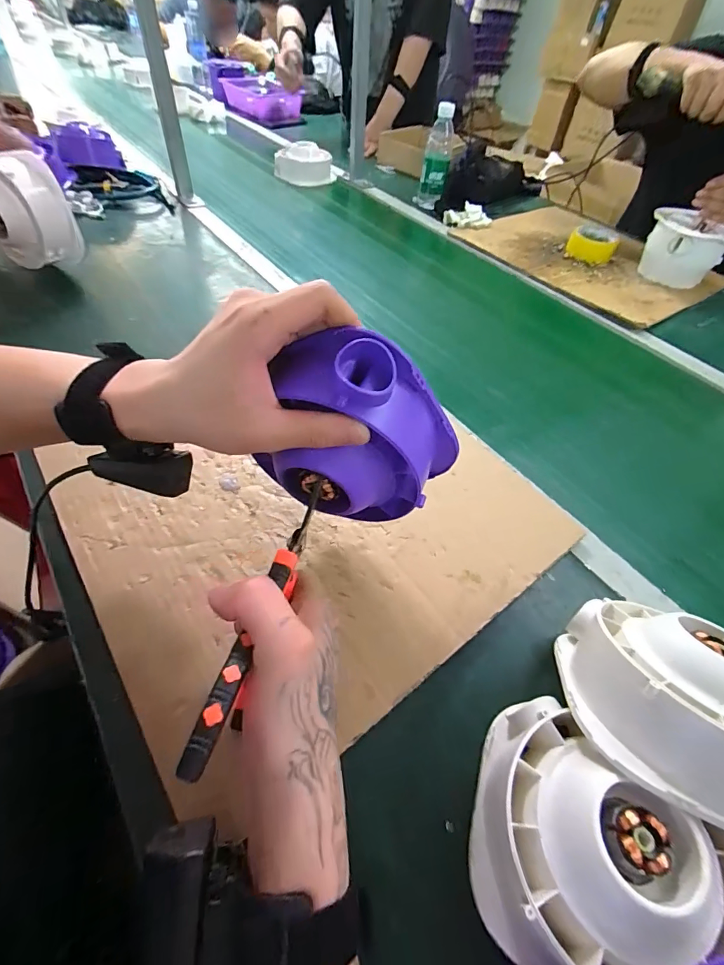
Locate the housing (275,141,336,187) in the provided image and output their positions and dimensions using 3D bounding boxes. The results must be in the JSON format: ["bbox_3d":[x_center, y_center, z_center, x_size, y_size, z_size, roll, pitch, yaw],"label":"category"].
[{"bbox_3d":[-0.148,-0.832,1.074,0.153,0.068,0.102,-2,52,-6],"label":"housing"}]

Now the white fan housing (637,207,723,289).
[{"bbox_3d":[0.644,-0.473,0.839,0.141,0.100,0.124,13,52,6],"label":"white fan housing"}]

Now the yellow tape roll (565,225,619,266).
[{"bbox_3d":[0.493,-0.513,0.889,0.098,0.041,0.101,21,53,12],"label":"yellow tape roll"}]

